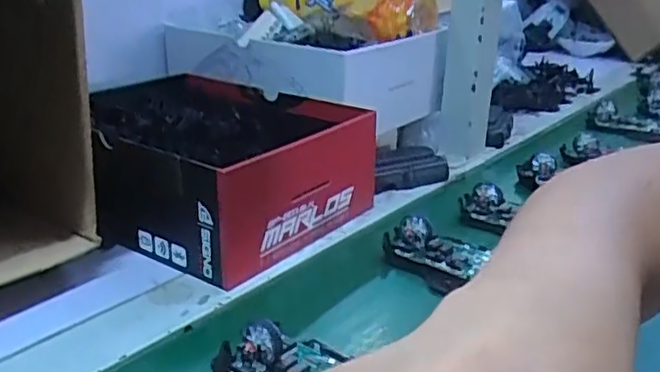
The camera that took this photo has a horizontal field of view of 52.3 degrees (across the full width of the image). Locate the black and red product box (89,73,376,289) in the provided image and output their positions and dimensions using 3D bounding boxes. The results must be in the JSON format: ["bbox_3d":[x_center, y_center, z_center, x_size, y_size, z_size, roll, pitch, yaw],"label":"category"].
[{"bbox_3d":[-0.113,-0.023,0.586,0.248,0.089,0.195,15,25,30],"label":"black and red product box"}]

